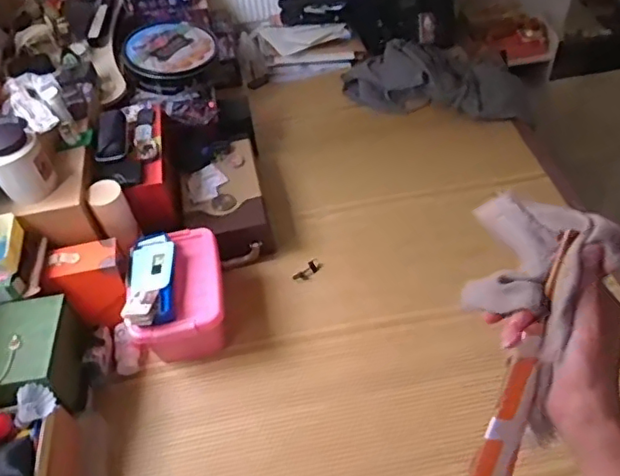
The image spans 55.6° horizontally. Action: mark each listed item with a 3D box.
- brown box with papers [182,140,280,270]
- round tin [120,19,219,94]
[{"bbox_3d":[-0.225,-0.087,1.467,0.225,0.116,0.331,-13,50,-7],"label":"brown box with papers"},{"bbox_3d":[-0.390,-0.502,1.634,0.266,0.096,0.235,-15,50,-9],"label":"round tin"}]

